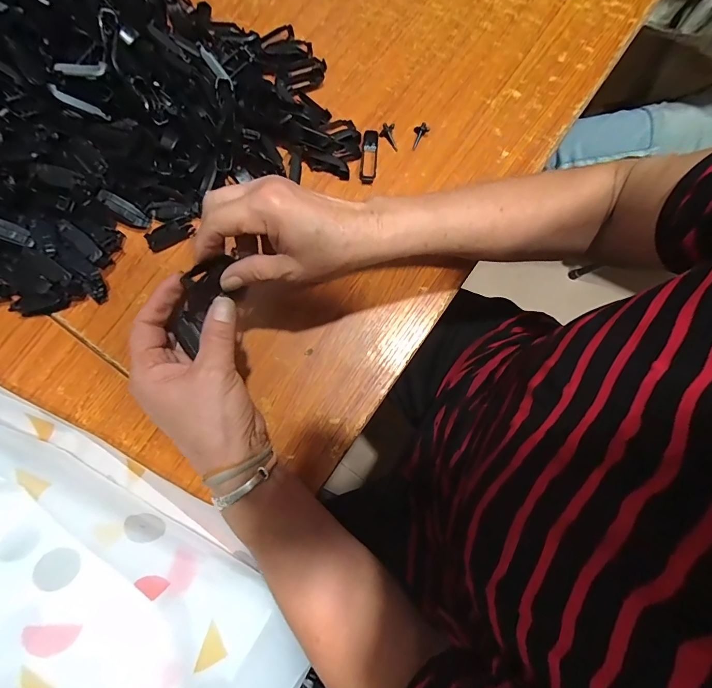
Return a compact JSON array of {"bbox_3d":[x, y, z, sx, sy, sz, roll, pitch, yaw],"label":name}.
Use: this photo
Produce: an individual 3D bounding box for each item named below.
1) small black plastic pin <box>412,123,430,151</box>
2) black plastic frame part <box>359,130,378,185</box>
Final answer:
[{"bbox_3d":[0.070,-0.228,0.404,0.016,0.009,0.028,16,80,2],"label":"small black plastic pin"},{"bbox_3d":[0.014,-0.202,0.398,0.016,0.012,0.057,6,80,0],"label":"black plastic frame part"}]

